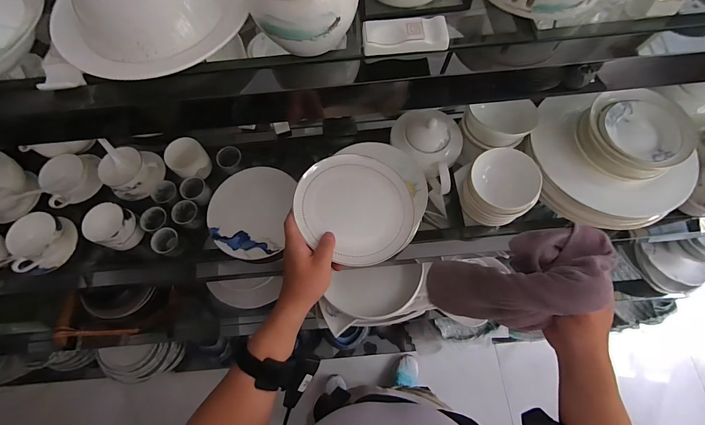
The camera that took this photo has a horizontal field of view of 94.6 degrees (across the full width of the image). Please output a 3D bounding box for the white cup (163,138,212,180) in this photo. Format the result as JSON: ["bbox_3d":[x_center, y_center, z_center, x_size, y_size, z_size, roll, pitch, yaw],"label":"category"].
[{"bbox_3d":[-0.324,-0.104,0.649,0.061,0.071,0.067,-1,69,2],"label":"white cup"}]

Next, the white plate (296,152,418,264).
[{"bbox_3d":[0.004,-0.008,0.507,0.176,0.035,0.176,-1,69,2],"label":"white plate"}]

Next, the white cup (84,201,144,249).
[{"bbox_3d":[-0.445,0.027,0.611,0.071,0.061,0.072,-1,69,2],"label":"white cup"}]

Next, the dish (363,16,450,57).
[{"bbox_3d":[0.053,-0.179,0.329,0.084,0.011,0.041,-3,69,1],"label":"dish"}]

